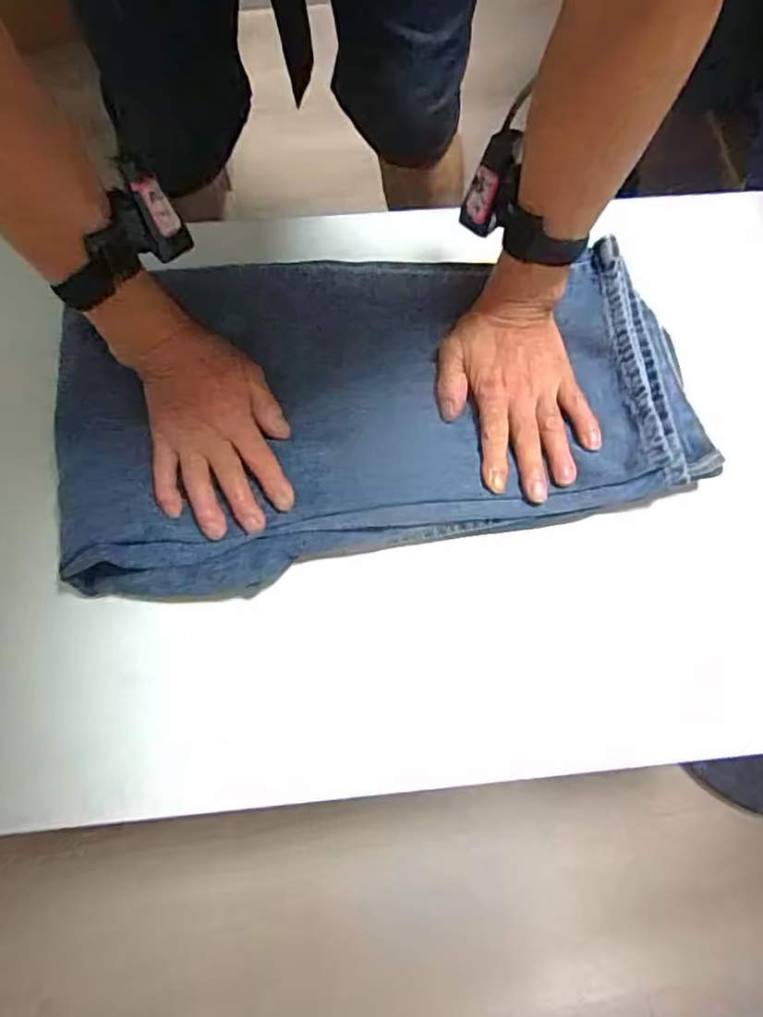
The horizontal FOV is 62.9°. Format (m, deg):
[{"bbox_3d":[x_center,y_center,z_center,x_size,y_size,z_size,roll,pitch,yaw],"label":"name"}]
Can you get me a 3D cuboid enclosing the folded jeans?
[{"bbox_3d":[-0.007,-0.086,0.498,0.482,0.049,0.263,-8,73,-2],"label":"folded jeans"}]

